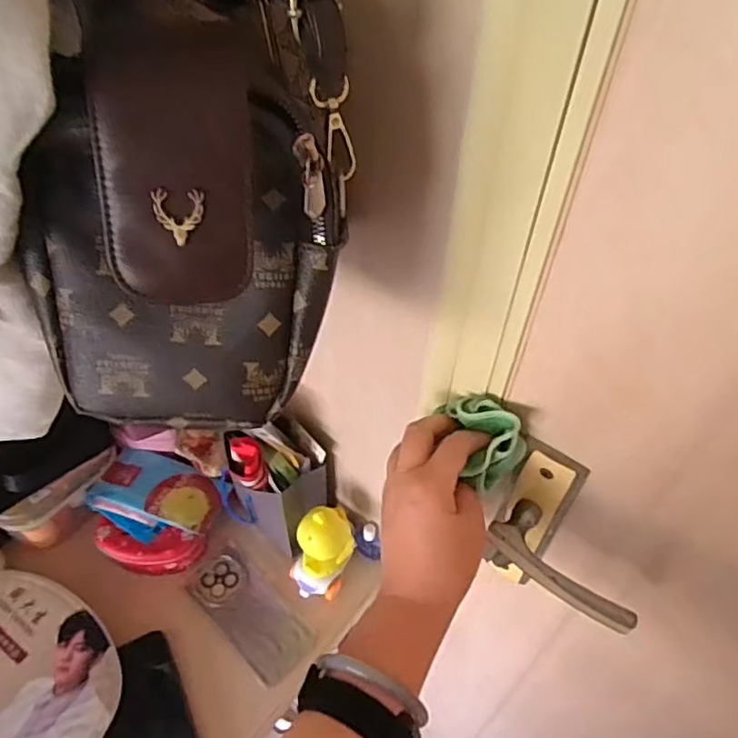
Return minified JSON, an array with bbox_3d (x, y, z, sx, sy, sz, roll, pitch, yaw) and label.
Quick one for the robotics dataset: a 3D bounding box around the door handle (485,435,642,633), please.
[{"bbox_3d":[0.144,0.128,0.447,0.110,0.108,0.067,25,52,19],"label":"door handle"}]

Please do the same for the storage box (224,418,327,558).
[{"bbox_3d":[-0.096,0.132,0.683,0.079,0.170,0.091,-33,58,-27],"label":"storage box"}]

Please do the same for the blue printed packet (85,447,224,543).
[{"bbox_3d":[-0.244,0.149,0.710,0.139,0.024,0.092,15,50,11],"label":"blue printed packet"}]

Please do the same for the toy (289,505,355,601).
[{"bbox_3d":[-0.051,0.195,0.666,0.054,0.119,0.067,18,51,13],"label":"toy"}]

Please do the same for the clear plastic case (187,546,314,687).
[{"bbox_3d":[-0.132,0.266,0.681,0.155,0.011,0.066,37,57,27],"label":"clear plastic case"}]

